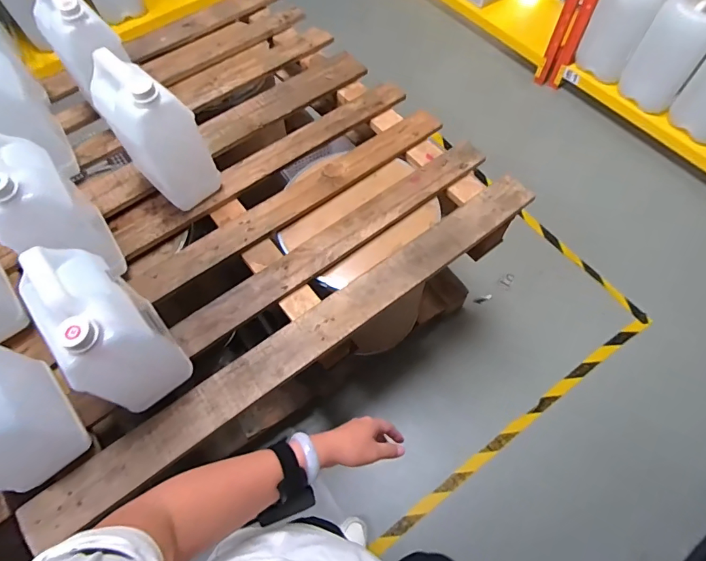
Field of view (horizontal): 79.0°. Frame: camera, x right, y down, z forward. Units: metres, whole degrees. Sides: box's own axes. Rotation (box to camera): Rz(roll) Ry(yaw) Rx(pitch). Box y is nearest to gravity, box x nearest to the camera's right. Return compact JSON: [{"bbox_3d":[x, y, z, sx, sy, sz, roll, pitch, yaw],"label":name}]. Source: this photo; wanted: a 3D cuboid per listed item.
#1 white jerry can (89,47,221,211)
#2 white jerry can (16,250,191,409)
[{"bbox_3d":[-0.425,-0.314,0.909,0.212,0.307,0.116,39,71,20],"label":"white jerry can"},{"bbox_3d":[-0.390,0.081,0.675,0.127,0.259,0.190,-41,68,-17],"label":"white jerry can"}]

